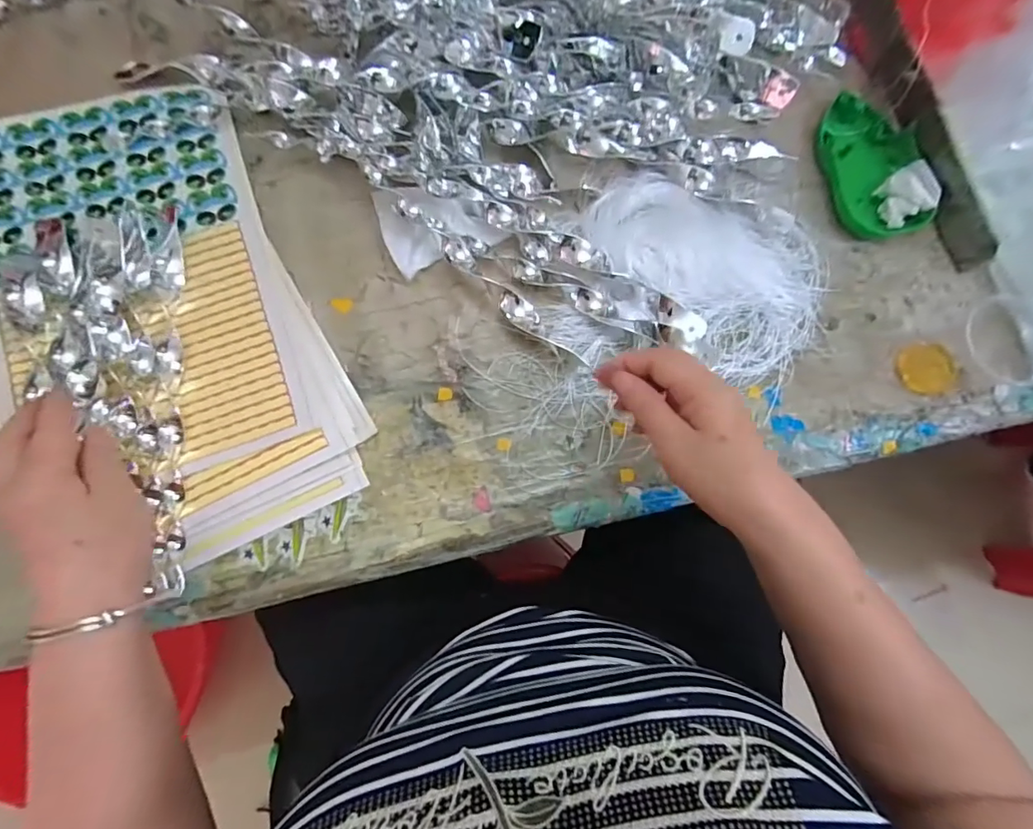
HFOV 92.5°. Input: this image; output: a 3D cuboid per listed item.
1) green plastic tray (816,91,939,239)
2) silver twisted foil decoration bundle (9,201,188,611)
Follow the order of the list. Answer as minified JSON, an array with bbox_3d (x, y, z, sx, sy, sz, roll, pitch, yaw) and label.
[{"bbox_3d":[0.316,-0.223,0.441,0.078,0.019,0.135,-17,83,-5],"label":"green plastic tray"},{"bbox_3d":[-0.291,-0.021,0.367,0.124,0.034,0.299,-21,83,-6],"label":"silver twisted foil decoration bundle"}]

